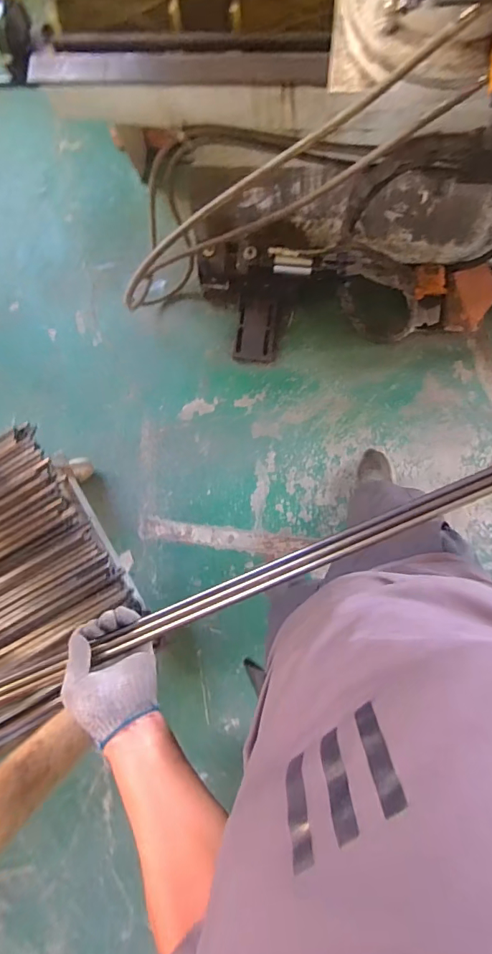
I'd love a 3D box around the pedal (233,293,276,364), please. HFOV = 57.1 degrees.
[{"bbox_3d":[0.036,-0.505,1.529,0.136,0.030,0.228,7,90,7],"label":"pedal"}]

